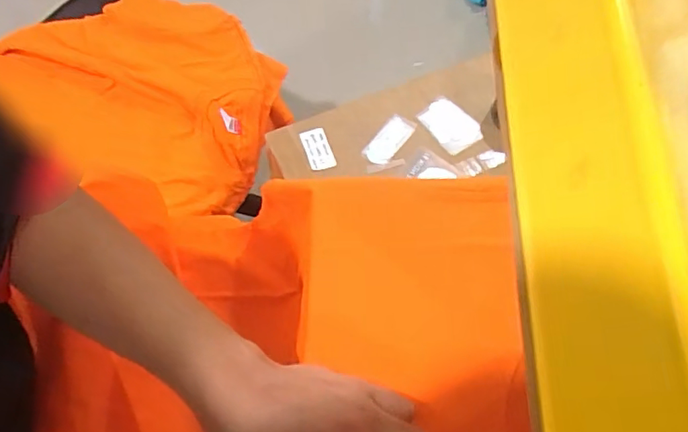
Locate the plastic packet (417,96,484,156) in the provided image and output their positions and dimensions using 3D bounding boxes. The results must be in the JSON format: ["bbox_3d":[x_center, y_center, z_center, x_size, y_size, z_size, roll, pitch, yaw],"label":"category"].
[{"bbox_3d":[0.148,-0.125,0.730,0.059,0.012,0.084,-42,74,-17],"label":"plastic packet"}]

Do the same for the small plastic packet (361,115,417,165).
[{"bbox_3d":[0.061,-0.103,0.713,0.038,0.007,0.074,41,94,10],"label":"small plastic packet"}]

